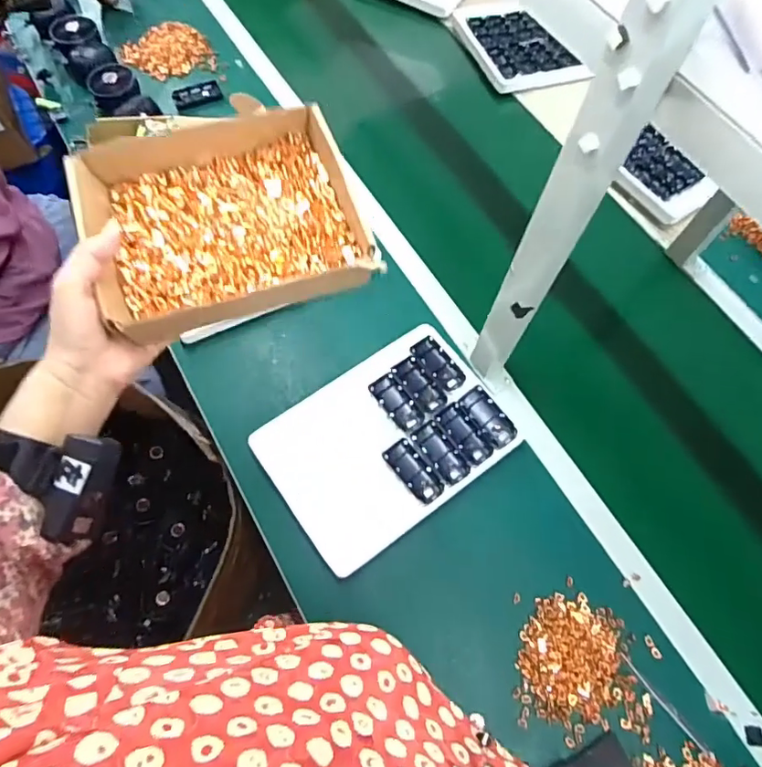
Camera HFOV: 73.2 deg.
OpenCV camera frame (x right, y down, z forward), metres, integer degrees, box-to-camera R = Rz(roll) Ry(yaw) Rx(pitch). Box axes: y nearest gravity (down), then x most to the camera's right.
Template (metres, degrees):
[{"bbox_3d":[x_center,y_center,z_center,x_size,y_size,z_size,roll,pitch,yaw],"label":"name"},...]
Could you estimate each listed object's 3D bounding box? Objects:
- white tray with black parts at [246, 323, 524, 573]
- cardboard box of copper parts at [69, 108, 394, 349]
[{"bbox_3d":[0.007,0.079,0.719,0.312,0.041,0.224,-33,72,-15],"label":"white tray with black parts"},{"bbox_3d":[-0.129,-0.145,0.434,0.213,0.048,0.182,-16,68,-9],"label":"cardboard box of copper parts"}]

